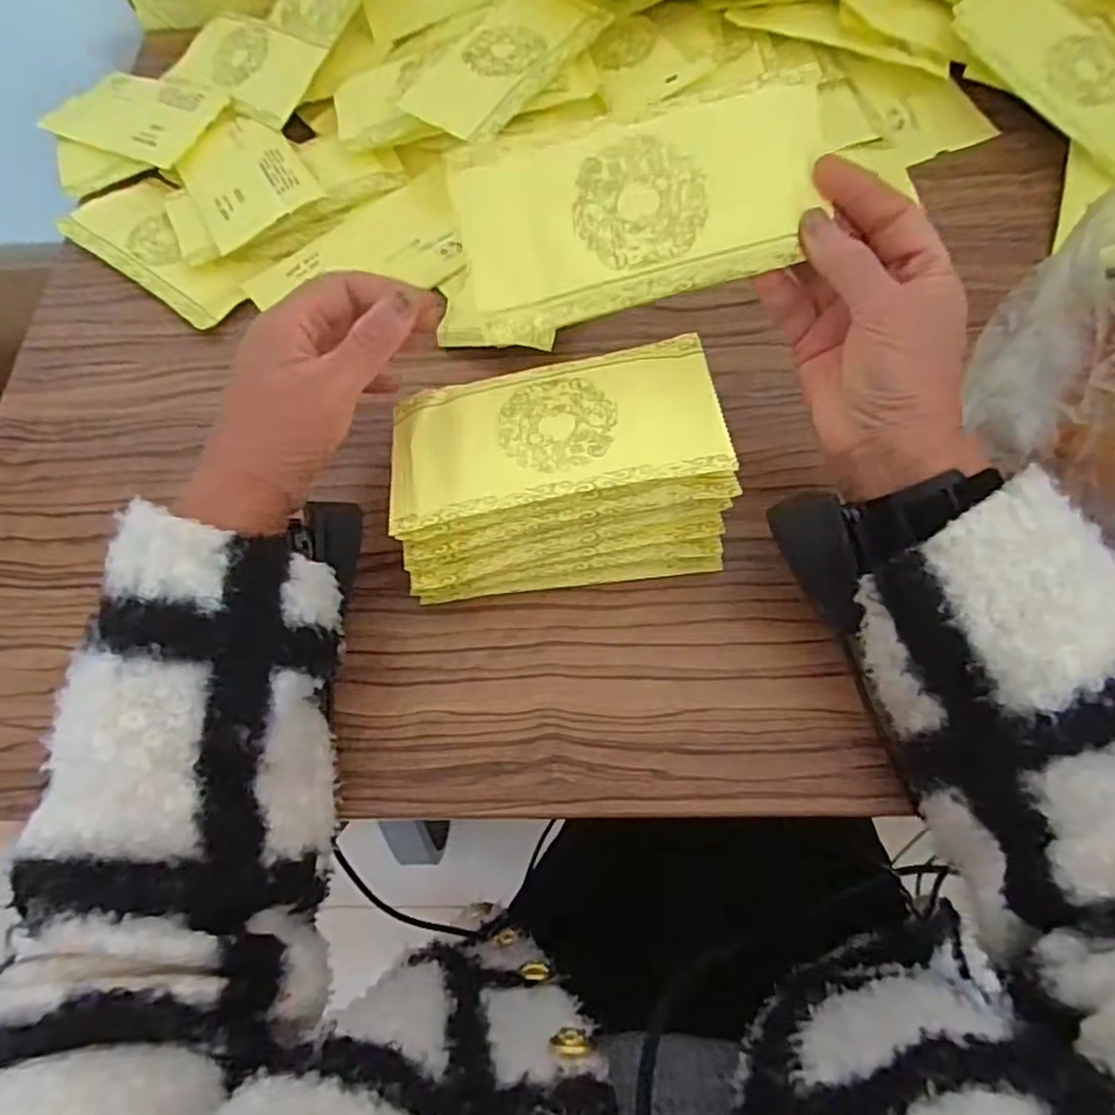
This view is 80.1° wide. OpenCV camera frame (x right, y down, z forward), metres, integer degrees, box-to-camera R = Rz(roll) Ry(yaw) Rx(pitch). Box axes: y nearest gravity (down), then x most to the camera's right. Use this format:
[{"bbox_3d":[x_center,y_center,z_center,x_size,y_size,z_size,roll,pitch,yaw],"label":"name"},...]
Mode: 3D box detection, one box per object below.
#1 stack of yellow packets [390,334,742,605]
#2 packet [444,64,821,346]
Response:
[{"bbox_3d":[0.000,-0.045,0.364,0.169,0.084,0.097,-6,64,-5],"label":"stack of yellow packets"},{"bbox_3d":[0.040,-0.164,0.307,0.167,0.006,0.084,-13,95,2],"label":"packet"}]

